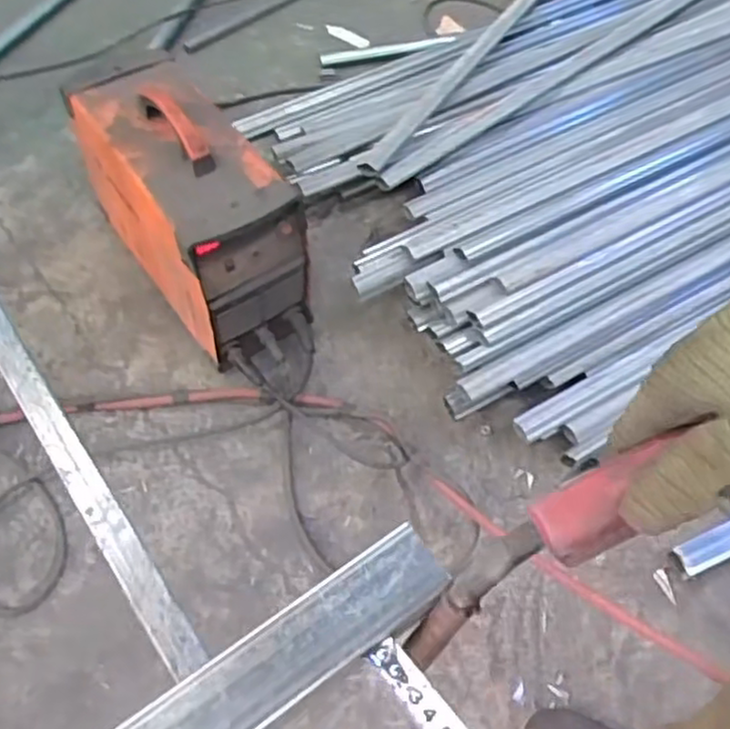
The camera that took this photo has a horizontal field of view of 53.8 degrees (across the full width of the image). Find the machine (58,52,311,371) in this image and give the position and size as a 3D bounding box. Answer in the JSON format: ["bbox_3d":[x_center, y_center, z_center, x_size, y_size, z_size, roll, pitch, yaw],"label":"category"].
[{"bbox_3d":[-0.308,-0.275,1.279,0.216,0.343,0.453,-32,65,-20],"label":"machine"}]

